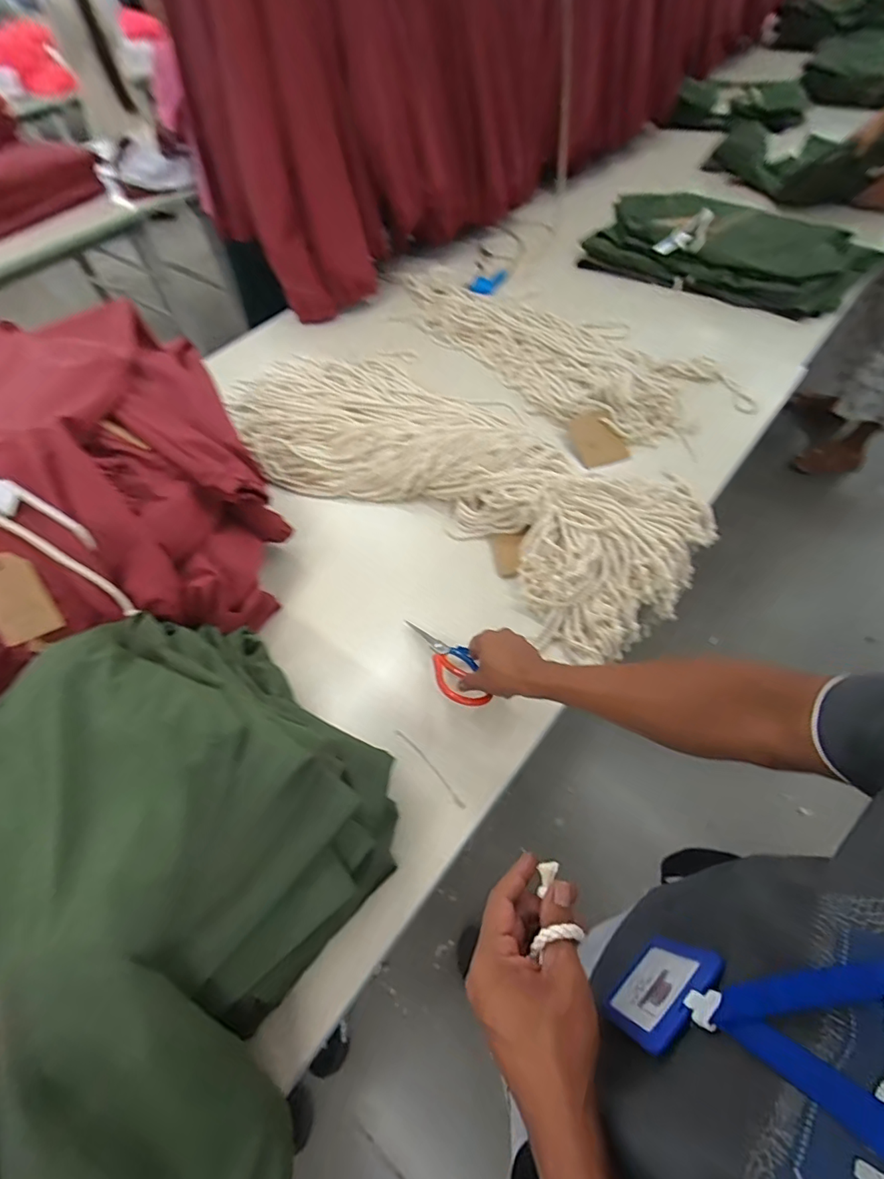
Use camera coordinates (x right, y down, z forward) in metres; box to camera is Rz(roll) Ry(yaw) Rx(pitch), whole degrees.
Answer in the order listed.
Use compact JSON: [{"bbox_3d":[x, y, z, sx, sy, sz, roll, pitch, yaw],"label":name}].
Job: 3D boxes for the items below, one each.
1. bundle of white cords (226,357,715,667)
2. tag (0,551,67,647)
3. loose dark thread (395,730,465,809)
[{"bbox_3d":[-0.011,-0.252,0.946,0.939,0.088,0.416,33,62,23],"label":"bundle of white cords"},{"bbox_3d":[-0.491,0.010,0.594,0.062,0.101,0.005,-27,13,-19],"label":"tag"},{"bbox_3d":[-0.017,0.228,0.663,0.009,0.004,0.133,-32,55,-27],"label":"loose dark thread"}]

